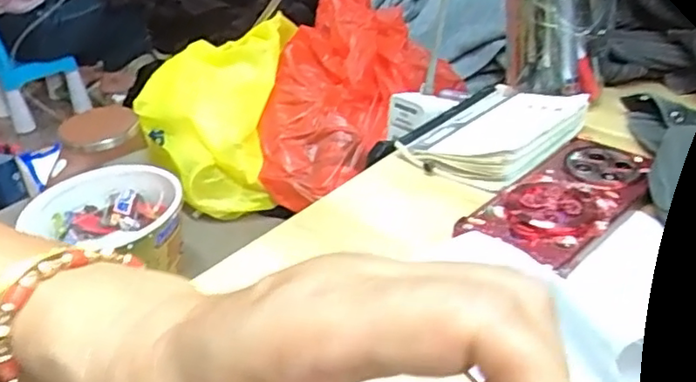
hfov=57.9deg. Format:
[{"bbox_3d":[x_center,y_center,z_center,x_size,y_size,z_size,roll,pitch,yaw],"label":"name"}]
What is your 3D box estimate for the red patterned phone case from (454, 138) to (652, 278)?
[{"bbox_3d":[0.150,0.004,0.433,0.073,0.010,0.154,25,43,37],"label":"red patterned phone case"}]

